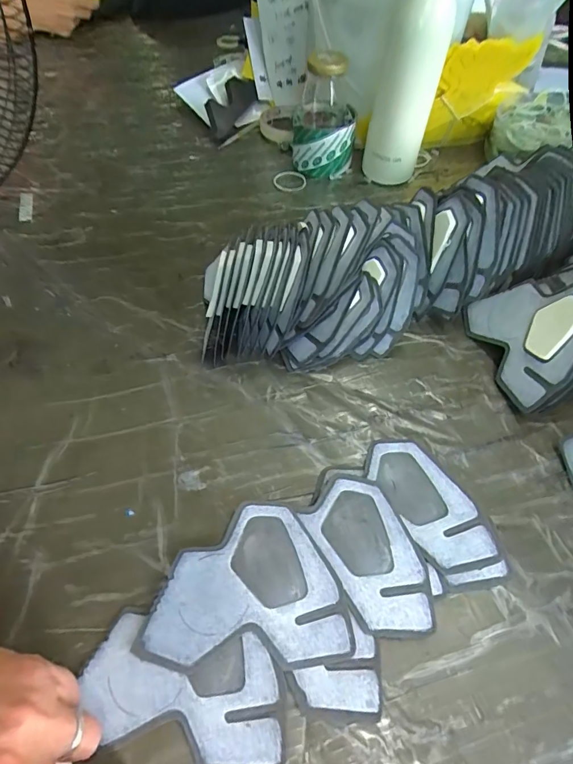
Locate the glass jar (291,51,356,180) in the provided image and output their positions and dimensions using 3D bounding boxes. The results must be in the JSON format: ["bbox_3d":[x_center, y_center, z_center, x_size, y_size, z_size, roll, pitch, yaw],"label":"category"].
[{"bbox_3d":[0.048,-0.341,0.542,0.079,0.126,0.082,0,55,-1],"label":"glass jar"}]

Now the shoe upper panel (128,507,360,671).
[{"bbox_3d":[-0.026,0.131,0.280,0.125,0.009,0.094,-2,55,-2],"label":"shoe upper panel"}]

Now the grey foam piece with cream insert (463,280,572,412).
[{"bbox_3d":[0.215,-0.044,0.366,0.015,0.095,0.119,21,44,-29],"label":"grey foam piece with cream insert"}]

